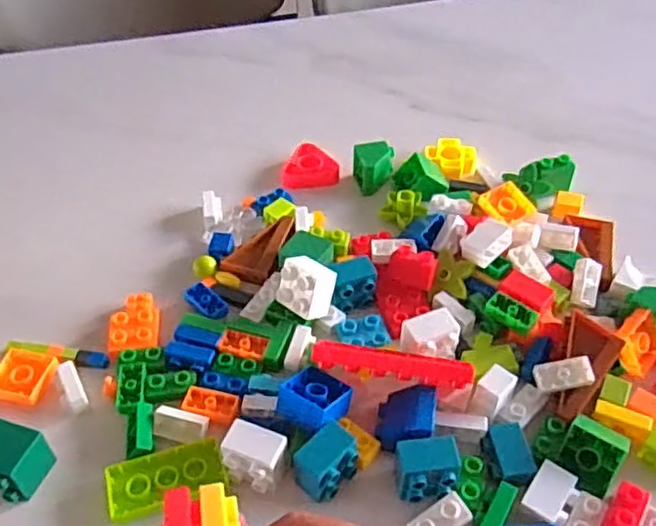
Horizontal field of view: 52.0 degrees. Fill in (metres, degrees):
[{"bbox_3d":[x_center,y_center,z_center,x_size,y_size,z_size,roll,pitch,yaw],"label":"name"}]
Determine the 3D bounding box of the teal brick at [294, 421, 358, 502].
[{"bbox_3d":[0.000,0.114,0.377,0.033,0.035,0.025,-32,53,-27],"label":"teal brick"}]

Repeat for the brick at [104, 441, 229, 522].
[{"bbox_3d":[-0.089,0.123,0.376,0.064,0.018,0.030,-11,47,-10],"label":"brick"}]

